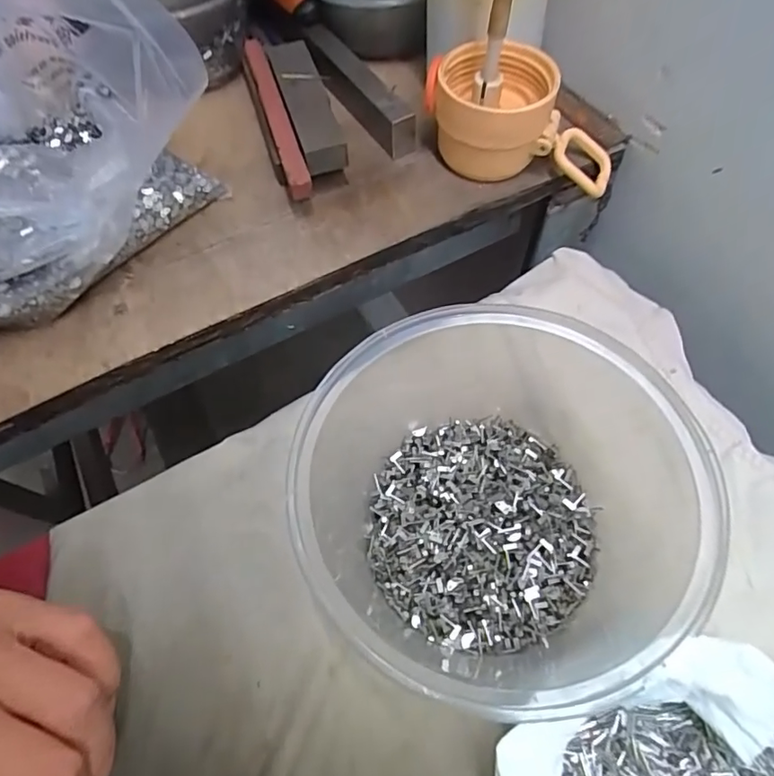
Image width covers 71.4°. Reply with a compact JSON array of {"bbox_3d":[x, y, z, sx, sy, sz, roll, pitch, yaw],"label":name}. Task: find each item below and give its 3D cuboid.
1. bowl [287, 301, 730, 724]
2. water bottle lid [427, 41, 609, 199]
[{"bbox_3d":[0.040,0.037,0.209,0.144,0.070,0.148,-1,60,2],"label":"bowl"},{"bbox_3d":[0.075,-0.148,0.302,0.106,0.052,0.058,23,64,14],"label":"water bottle lid"}]

